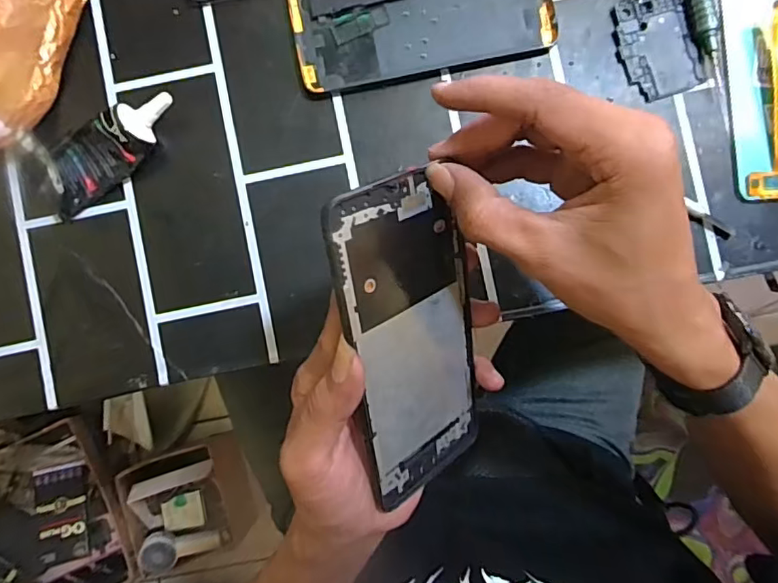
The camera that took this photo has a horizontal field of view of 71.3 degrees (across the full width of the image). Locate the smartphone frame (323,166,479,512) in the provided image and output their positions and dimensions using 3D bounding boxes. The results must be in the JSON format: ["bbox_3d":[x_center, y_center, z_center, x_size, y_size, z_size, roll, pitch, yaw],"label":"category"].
[{"bbox_3d":[0.013,0.025,0.254,0.070,0.004,0.159,-29,123,-34],"label":"smartphone frame"}]

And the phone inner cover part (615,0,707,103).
[{"bbox_3d":[0.169,-0.156,0.343,0.045,0.004,0.065,-16,88,0],"label":"phone inner cover part"}]

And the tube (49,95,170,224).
[{"bbox_3d":[-0.174,-0.090,0.333,0.095,0.025,0.041,-38,88,-1],"label":"tube"}]

